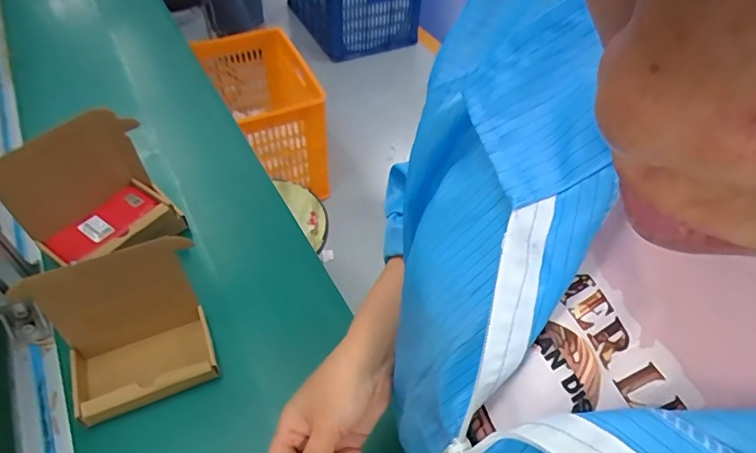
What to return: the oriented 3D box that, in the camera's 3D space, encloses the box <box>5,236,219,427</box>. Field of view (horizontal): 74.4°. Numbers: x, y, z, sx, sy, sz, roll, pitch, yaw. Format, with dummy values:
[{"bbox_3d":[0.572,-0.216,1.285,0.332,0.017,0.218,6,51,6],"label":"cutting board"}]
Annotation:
[{"bbox_3d":[-0.238,0.104,0.481,0.133,0.125,0.100,-21,53,-21],"label":"box"}]

